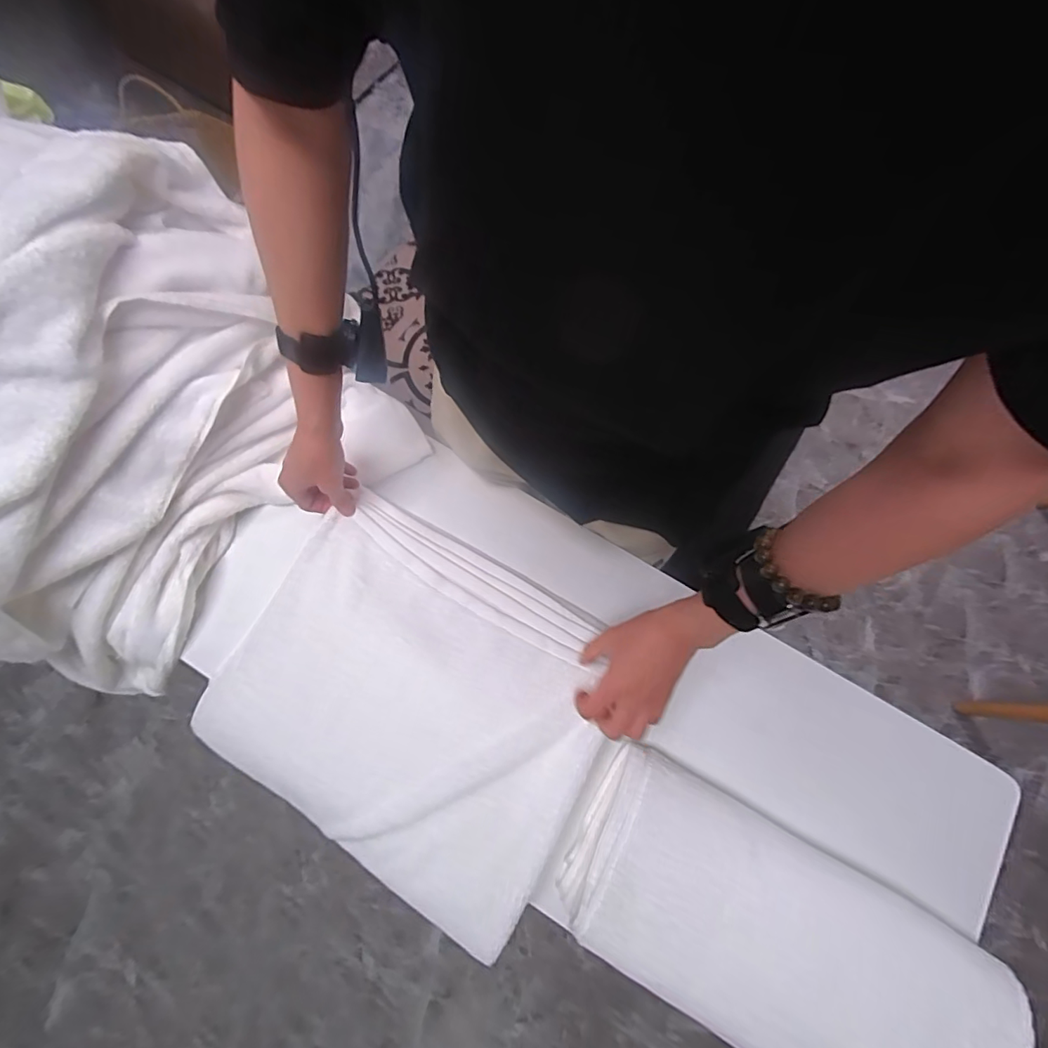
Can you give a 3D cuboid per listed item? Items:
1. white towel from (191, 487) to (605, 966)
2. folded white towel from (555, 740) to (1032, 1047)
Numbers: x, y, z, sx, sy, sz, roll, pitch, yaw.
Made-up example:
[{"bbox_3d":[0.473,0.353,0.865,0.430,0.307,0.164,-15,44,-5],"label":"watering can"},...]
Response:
[{"bbox_3d":[-0.123,0.191,0.563,0.397,0.070,0.344,28,72,10],"label":"white towel"},{"bbox_3d":[0.256,0.408,0.485,0.418,0.069,0.185,29,76,7],"label":"folded white towel"}]

